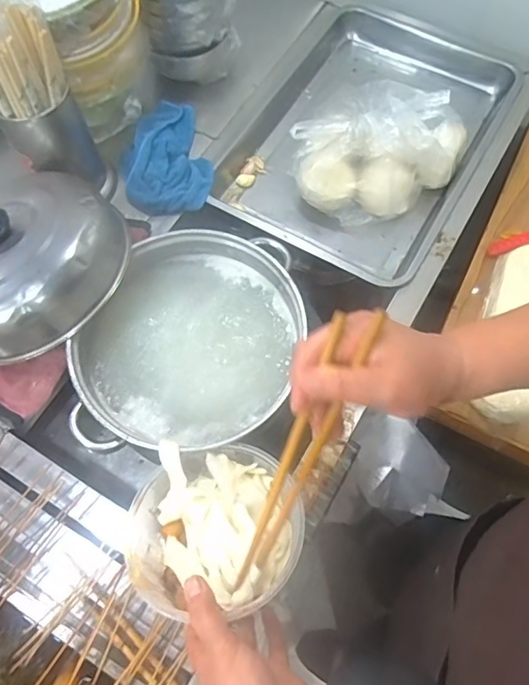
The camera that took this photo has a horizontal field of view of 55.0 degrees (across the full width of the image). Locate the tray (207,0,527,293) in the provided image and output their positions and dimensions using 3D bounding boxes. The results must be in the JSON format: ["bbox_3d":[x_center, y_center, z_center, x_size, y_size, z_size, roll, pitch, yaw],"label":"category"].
[{"bbox_3d":[0.163,-0.354,0.796,0.393,0.157,0.527,29,71,11],"label":"tray"}]

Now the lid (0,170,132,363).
[{"bbox_3d":[-0.285,-0.104,0.605,0.237,0.075,0.212,-33,72,-12],"label":"lid"}]

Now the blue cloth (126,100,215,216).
[{"bbox_3d":[-0.151,-0.288,0.762,0.129,0.047,0.205,-12,68,-5],"label":"blue cloth"}]

